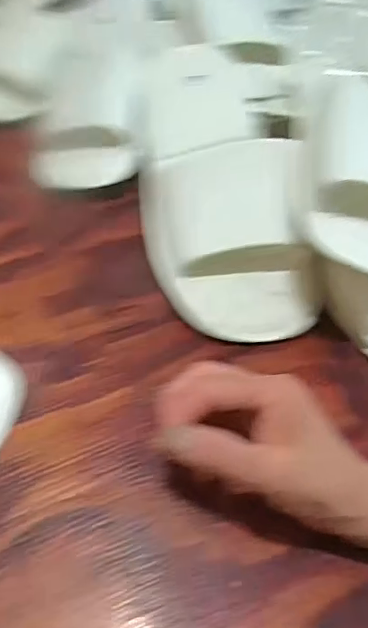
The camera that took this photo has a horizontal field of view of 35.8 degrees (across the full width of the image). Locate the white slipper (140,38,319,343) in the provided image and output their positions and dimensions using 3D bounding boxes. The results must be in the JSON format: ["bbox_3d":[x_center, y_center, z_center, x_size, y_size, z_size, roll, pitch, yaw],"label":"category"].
[{"bbox_3d":[0.026,-0.108,0.453,0.116,0.064,0.265,-5,55,-6],"label":"white slipper"}]

